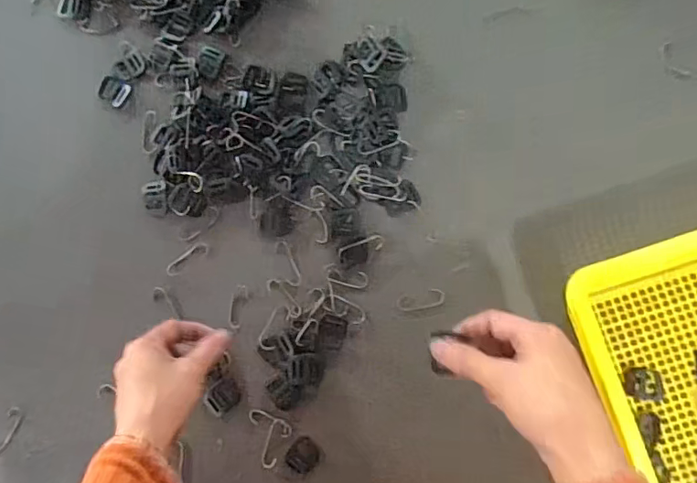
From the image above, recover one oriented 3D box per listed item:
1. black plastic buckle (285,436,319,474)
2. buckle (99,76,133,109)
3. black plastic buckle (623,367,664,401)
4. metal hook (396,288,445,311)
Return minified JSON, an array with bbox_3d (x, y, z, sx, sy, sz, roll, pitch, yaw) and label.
[{"bbox_3d":[-0.040,0.188,0.452,0.025,0.004,0.030,38,87,8],"label":"black plastic buckle"},{"bbox_3d":[-0.232,-0.149,0.510,0.029,0.005,0.026,35,87,8],"label":"buckle"},{"bbox_3d":[0.251,0.121,0.438,0.031,0.004,0.025,7,84,6],"label":"black plastic buckle"},{"bbox_3d":[0.065,0.053,0.458,0.043,0.004,0.017,-11,82,3],"label":"metal hook"}]

